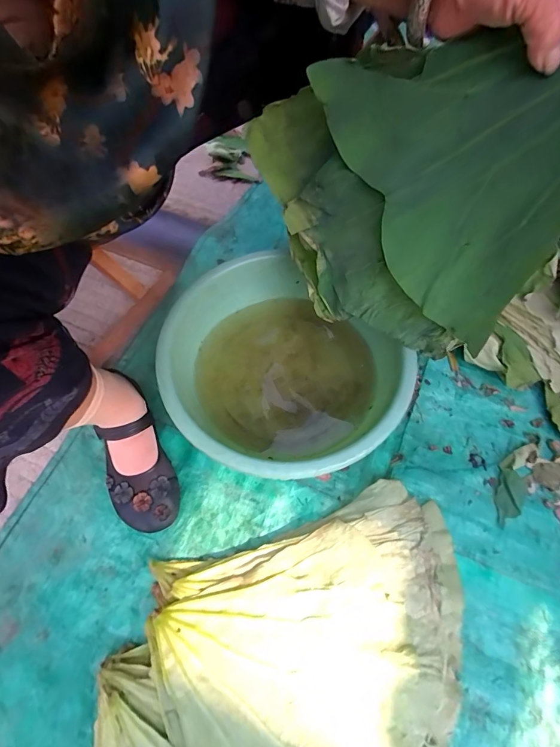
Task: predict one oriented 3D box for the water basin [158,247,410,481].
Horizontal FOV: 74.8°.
[{"bbox_3d":[-0.001,-0.002,0.531,0.327,0.108,0.296,37,69,18],"label":"water basin"}]

